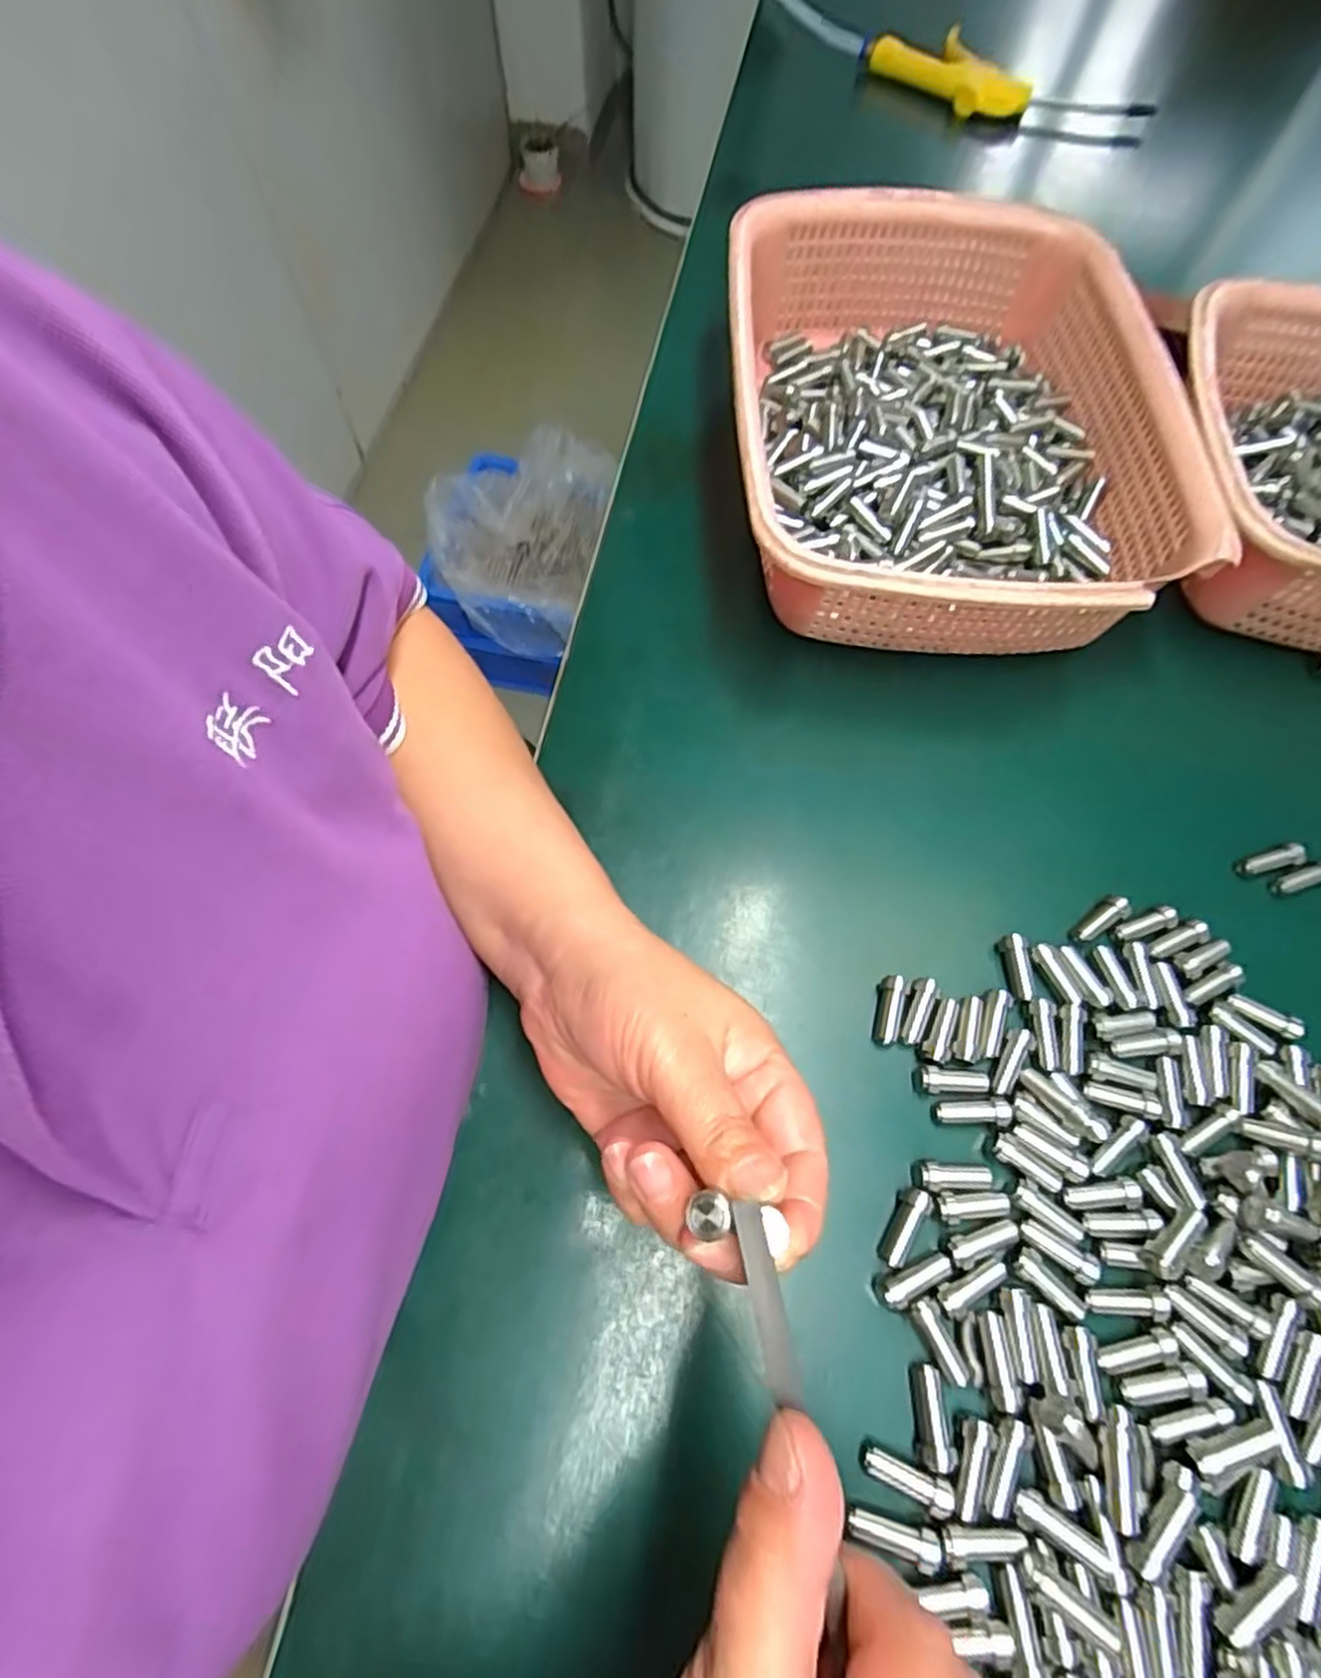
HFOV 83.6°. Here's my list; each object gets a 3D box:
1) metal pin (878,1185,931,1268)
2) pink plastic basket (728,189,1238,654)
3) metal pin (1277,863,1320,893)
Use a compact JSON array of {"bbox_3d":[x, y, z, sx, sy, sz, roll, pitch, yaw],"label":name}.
[{"bbox_3d":[0.086,0.137,0.260,0.010,0.006,0.026,26,67,10],"label":"metal pin"},{"bbox_3d":[0.145,-0.214,0.390,0.213,0.078,0.285,2,65,0],"label":"pink plastic basket"},{"bbox_3d":[0.285,0.017,0.325,0.026,0.006,0.007,-20,66,4],"label":"metal pin"}]

